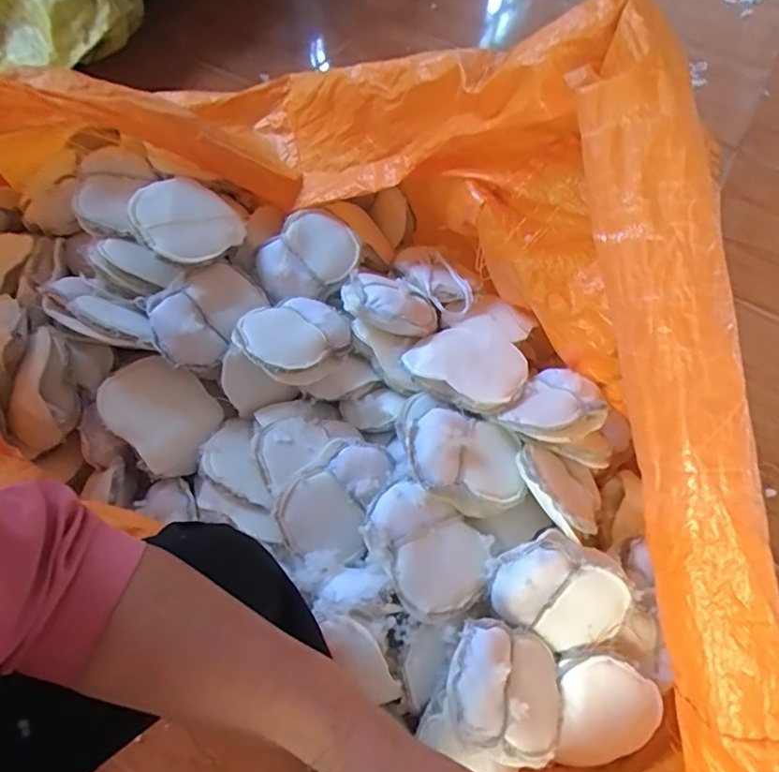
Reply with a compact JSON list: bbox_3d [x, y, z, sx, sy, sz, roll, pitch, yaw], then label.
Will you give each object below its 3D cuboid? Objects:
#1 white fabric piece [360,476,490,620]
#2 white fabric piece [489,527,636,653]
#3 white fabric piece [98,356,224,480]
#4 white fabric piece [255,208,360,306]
[{"bbox_3d":[0.046,0.208,0.717,0.168,0.046,0.130,40,62,18],"label":"white fabric piece"},{"bbox_3d":[0.220,0.276,0.728,0.183,0.060,0.156,29,101,-9],"label":"white fabric piece"},{"bbox_3d":[-0.333,0.041,0.819,0.134,0.018,0.169,-45,104,-25],"label":"white fabric piece"},{"bbox_3d":[-0.142,-0.216,0.931,0.136,0.035,0.174,45,78,-1],"label":"white fabric piece"}]

